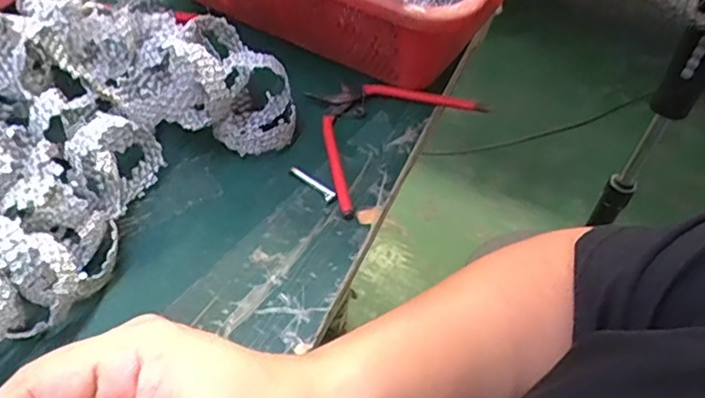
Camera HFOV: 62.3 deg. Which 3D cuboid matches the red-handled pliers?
[{"bbox_3d":[0.015,-0.064,0.470,0.109,0.016,0.161,37,57,25],"label":"red-handled pliers"}]

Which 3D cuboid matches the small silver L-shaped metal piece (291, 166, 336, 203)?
[{"bbox_3d":[-0.030,-0.011,0.433,0.043,0.007,0.008,35,56,24],"label":"small silver L-shaped metal piece"}]

